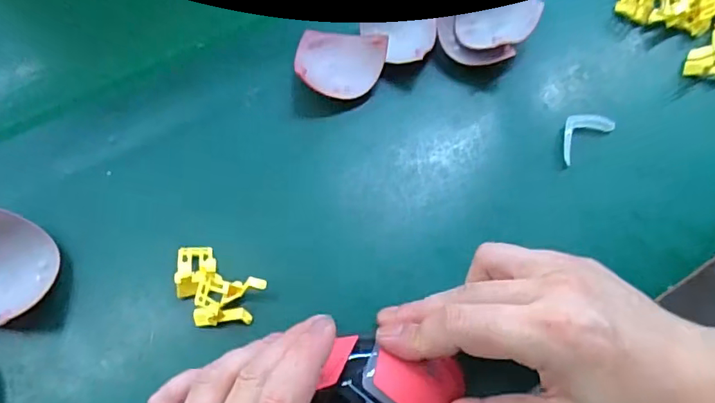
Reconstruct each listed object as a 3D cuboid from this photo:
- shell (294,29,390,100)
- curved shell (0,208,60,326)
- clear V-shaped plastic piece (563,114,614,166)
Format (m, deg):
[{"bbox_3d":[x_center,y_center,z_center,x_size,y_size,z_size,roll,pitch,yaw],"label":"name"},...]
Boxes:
[{"bbox_3d":[-0.012,-0.093,0.351,0.058,0.021,0.044,10,67,3],"label":"shell"},{"bbox_3d":[-0.191,0.040,0.282,0.052,0.027,0.058,19,68,7],"label":"curved shell"},{"bbox_3d":[0.151,-0.047,0.349,0.044,0.009,0.024,-34,72,-15],"label":"clear V-shaped plastic piece"}]

